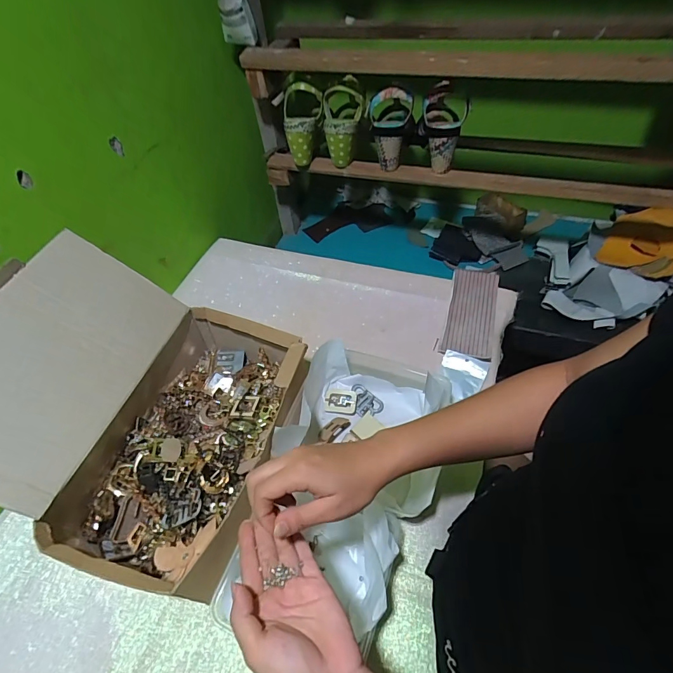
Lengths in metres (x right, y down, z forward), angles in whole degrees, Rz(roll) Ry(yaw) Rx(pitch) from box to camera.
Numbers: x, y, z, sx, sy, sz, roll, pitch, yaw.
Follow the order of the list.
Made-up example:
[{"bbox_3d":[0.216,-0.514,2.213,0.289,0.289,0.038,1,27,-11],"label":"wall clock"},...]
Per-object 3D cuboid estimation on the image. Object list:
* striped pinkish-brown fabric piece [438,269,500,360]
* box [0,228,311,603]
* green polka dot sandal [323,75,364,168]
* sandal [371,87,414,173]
[{"bbox_3d":[0.234,-0.046,0.680,0.079,0.019,0.188,12,54,13],"label":"striped pinkish-brown fabric piece"},{"bbox_3d":[-0.248,0.083,0.494,0.346,0.219,0.331,15,55,15],"label":"box"},{"bbox_3d":[0.015,-0.418,0.770,0.078,0.143,0.091,-2,51,3],"label":"green polka dot sandal"},{"bbox_3d":[0.104,-0.396,0.745,0.076,0.128,0.081,-1,51,4],"label":"sandal"}]

